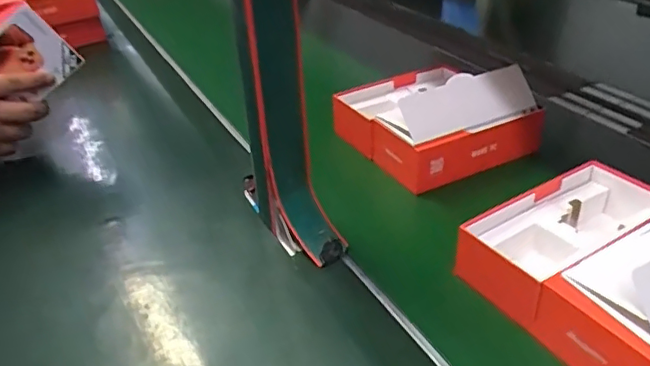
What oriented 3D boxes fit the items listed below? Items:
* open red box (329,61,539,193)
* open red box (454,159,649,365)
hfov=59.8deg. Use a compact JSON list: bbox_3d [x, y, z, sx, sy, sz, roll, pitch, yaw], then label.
[{"bbox_3d":[0.130,-0.093,0.701,0.193,0.099,0.185,-21,35,-21],"label":"open red box"},{"bbox_3d":[0.239,0.049,0.457,0.195,0.087,0.186,-21,38,-23],"label":"open red box"}]

